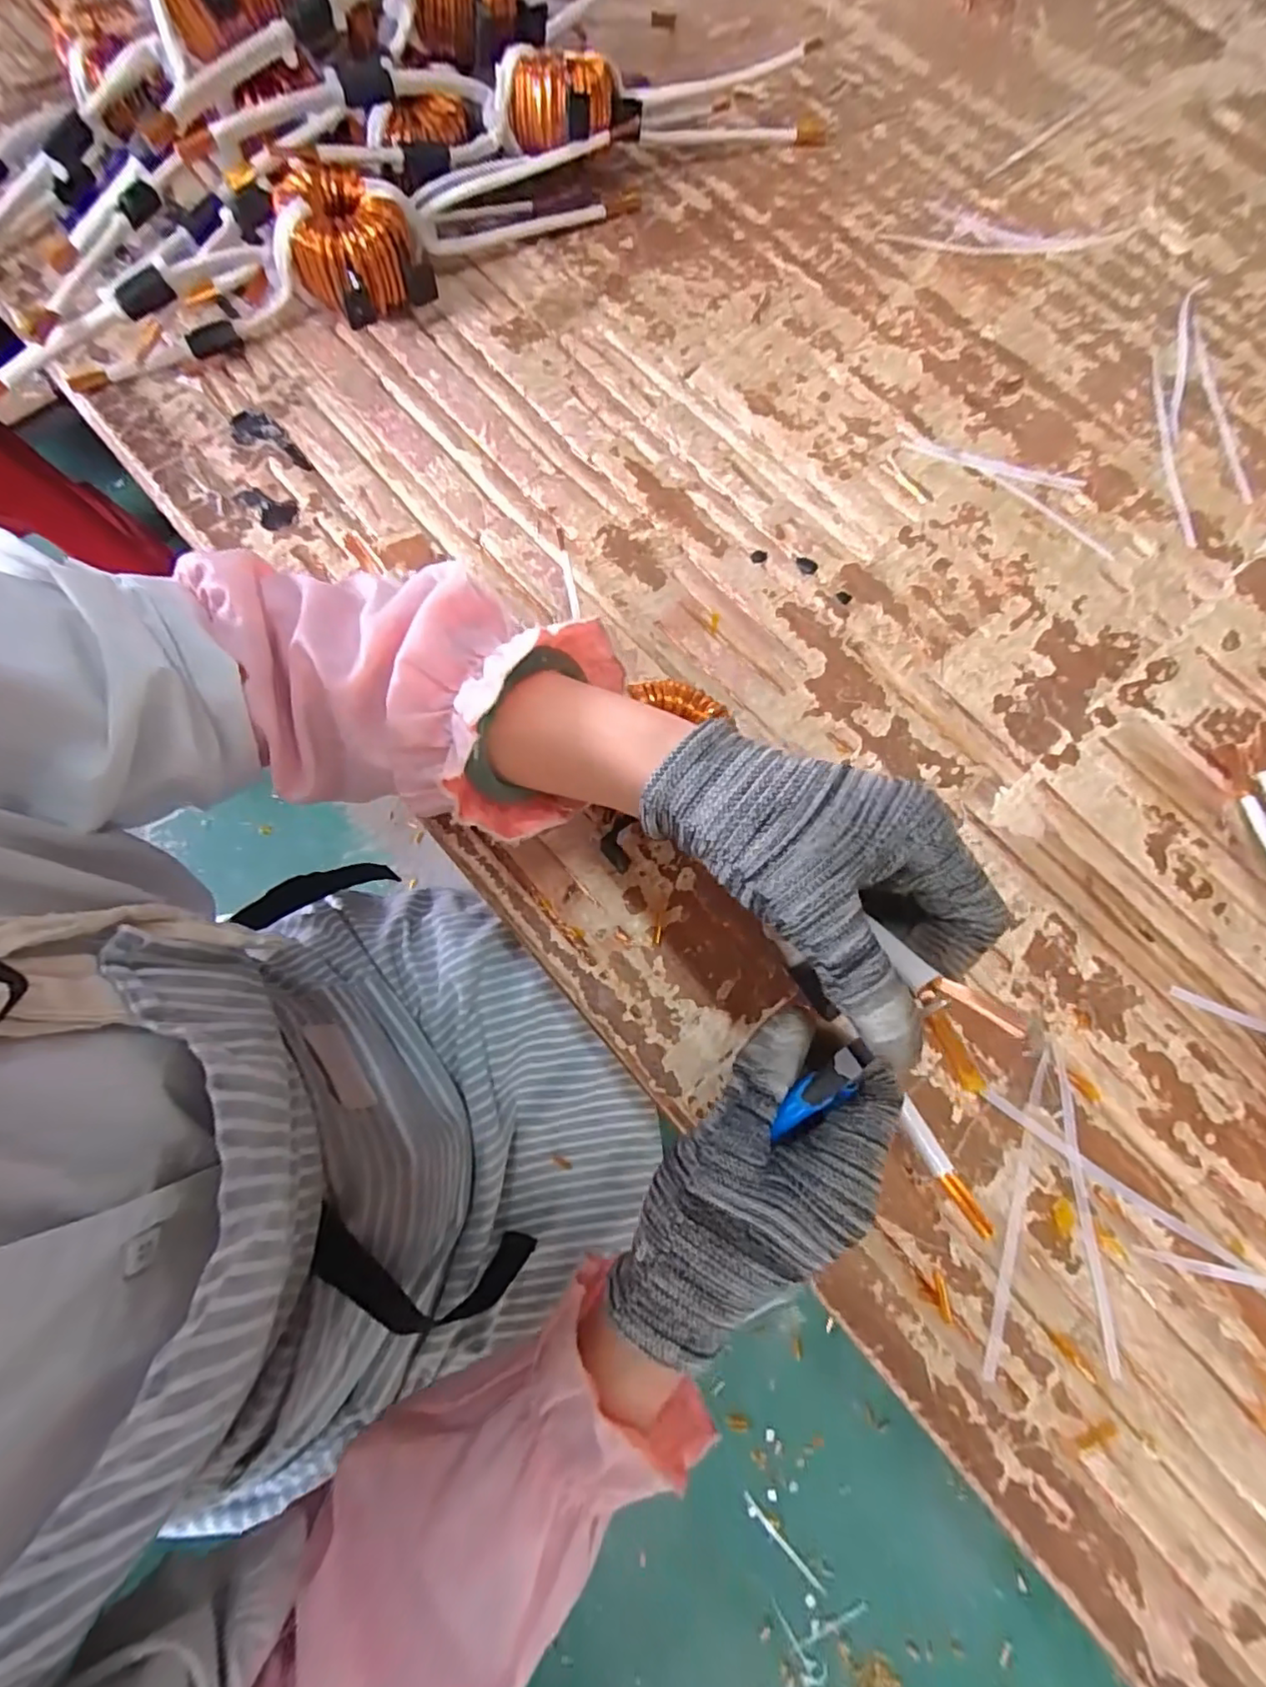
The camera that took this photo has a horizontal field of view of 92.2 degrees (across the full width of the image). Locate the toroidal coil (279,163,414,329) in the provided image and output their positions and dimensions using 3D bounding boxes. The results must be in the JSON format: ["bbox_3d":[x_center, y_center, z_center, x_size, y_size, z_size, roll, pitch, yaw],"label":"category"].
[{"bbox_3d":[-0.189,-0.396,0.403,0.082,0.045,0.071,40,80,10],"label":"toroidal coil"}]

